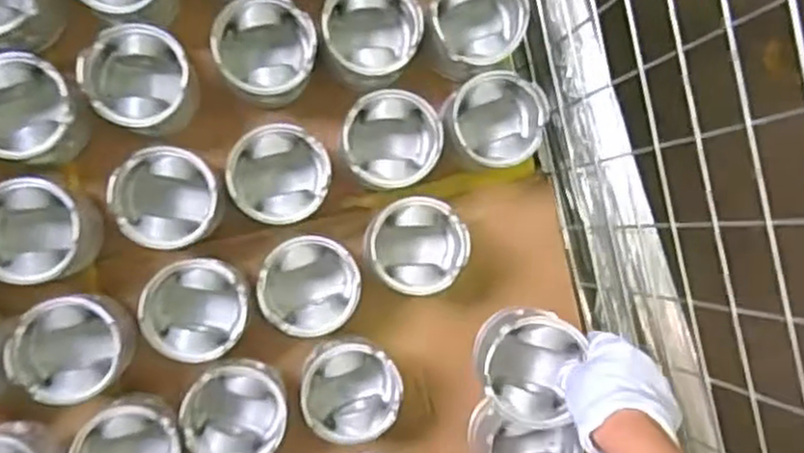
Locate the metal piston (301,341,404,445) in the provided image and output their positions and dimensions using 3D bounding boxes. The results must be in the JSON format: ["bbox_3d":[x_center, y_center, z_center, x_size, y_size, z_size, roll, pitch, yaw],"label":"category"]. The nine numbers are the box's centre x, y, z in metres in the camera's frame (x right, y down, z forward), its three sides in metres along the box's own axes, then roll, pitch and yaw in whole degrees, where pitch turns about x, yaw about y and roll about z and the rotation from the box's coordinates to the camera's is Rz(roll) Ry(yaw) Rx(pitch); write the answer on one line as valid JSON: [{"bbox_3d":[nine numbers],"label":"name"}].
[{"bbox_3d":[-0.050,0.153,0.723,0.088,0.084,0.087,-10,91,-8],"label":"metal piston"}]

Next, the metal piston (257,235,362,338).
[{"bbox_3d":[-0.089,0.054,0.717,0.088,0.077,0.088,0,90,-8],"label":"metal piston"}]

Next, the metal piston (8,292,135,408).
[{"bbox_3d":[-0.293,0.106,0.676,0.087,0.084,0.088,0,90,-8],"label":"metal piston"}]

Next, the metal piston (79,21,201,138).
[{"bbox_3d":[-0.242,-0.135,0.704,0.089,0.093,0.086,0,90,-8],"label":"metal piston"}]

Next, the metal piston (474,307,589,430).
[{"bbox_3d":[0.102,0.114,0.624,0.077,0.055,0.089,5,89,-8],"label":"metal piston"}]

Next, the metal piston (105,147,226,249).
[{"bbox_3d":[-0.216,-0.025,0.700,0.089,0.082,0.086,0,90,-8],"label":"metal piston"}]

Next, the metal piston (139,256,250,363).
[{"bbox_3d":[-0.189,0.074,0.697,0.088,0.071,0.090,0,90,-8],"label":"metal piston"}]

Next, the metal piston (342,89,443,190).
[{"bbox_3d":[-0.013,-0.081,0.717,0.088,0.069,0.087,0,90,-8],"label":"metal piston"}]

